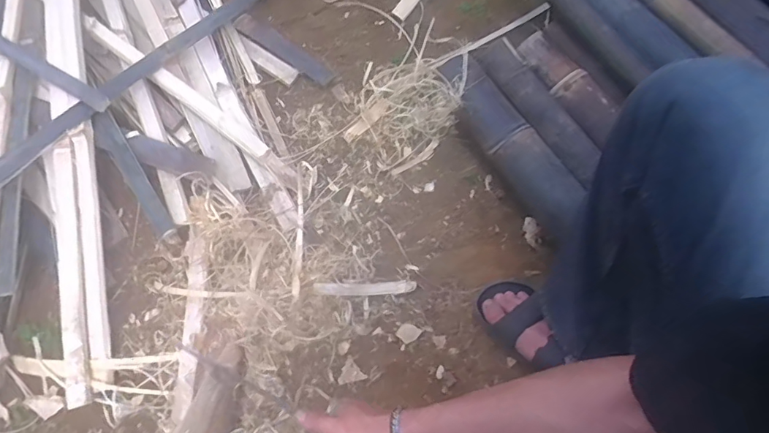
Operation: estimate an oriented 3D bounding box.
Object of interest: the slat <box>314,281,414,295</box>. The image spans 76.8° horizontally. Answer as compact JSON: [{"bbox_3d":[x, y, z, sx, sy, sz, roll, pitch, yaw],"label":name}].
[{"bbox_3d":[-0.030,0.120,0.806,0.163,0.009,0.020,-1,70,-3],"label":"slat"}]

